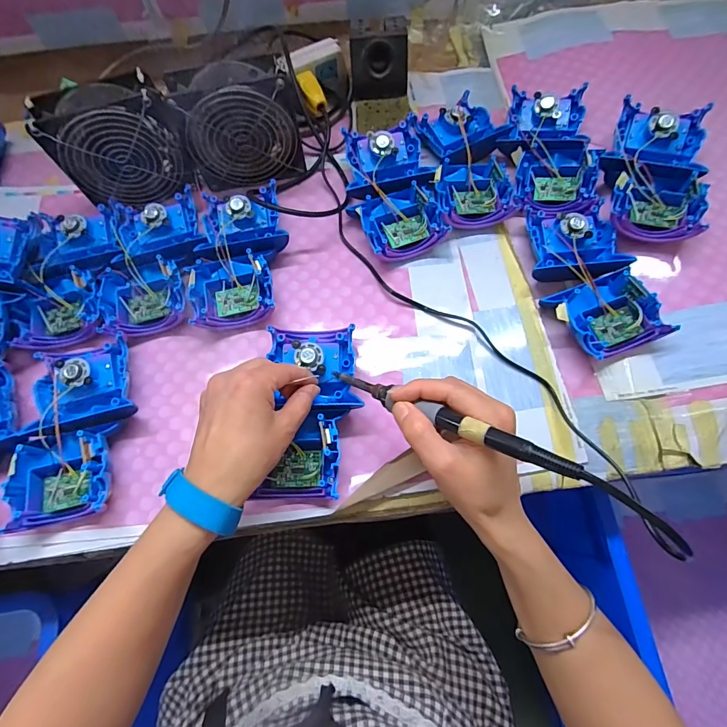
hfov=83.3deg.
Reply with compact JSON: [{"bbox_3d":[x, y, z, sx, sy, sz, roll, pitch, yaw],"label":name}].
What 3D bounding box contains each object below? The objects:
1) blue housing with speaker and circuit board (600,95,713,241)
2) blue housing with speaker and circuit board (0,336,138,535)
[{"bbox_3d":[0.295,-0.196,0.422,0.087,0.051,0.156,12,69,7],"label":"blue housing with speaker and circuit board"},{"bbox_3d":[-0.255,0.058,0.368,0.090,0.038,0.168,-1,68,2],"label":"blue housing with speaker and circuit board"}]

